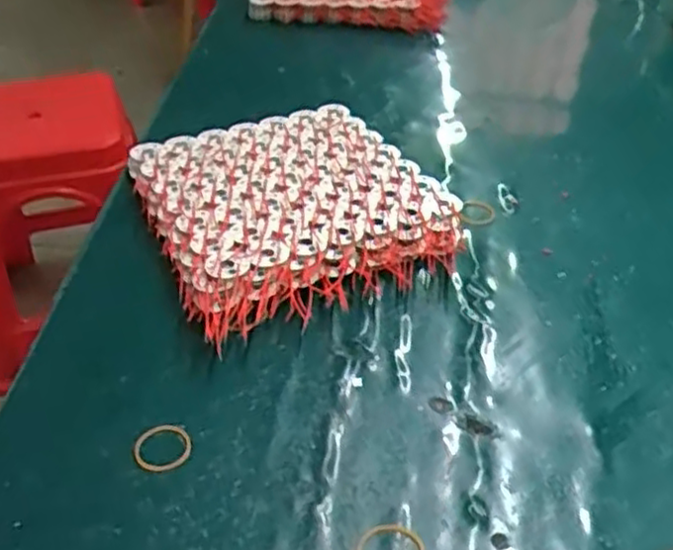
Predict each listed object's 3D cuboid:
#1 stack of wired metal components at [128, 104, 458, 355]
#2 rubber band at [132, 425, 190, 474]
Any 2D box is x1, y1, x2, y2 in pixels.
[{"bbox_3d":[-0.036,-0.057,0.596,0.227,0.034,0.244,-18,44,-21],"label":"stack of wired metal components"},{"bbox_3d":[-0.102,0.101,0.420,0.032,0.004,0.031,0,41,0],"label":"rubber band"}]

